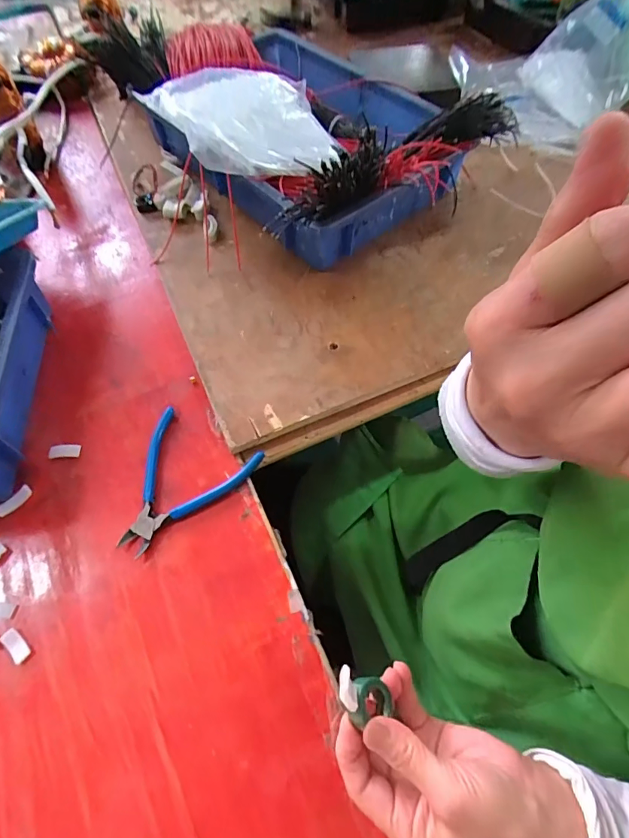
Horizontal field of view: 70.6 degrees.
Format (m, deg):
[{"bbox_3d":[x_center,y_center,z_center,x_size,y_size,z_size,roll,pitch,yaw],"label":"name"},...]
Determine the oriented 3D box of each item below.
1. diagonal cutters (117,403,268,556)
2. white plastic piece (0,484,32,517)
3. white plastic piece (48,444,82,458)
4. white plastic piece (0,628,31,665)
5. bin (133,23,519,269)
[{"bbox_3d":[-0.137,0.064,0.436,0.113,0.018,0.137,25,66,15],"label":"diagonal cutters"},{"bbox_3d":[-0.296,0.081,0.439,0.014,0.006,0.035,36,69,19],"label":"white plastic piece"},{"bbox_3d":[-0.261,0.033,0.462,0.031,0.004,0.014,-5,62,0],"label":"white plastic piece"},{"bbox_3d":[-0.254,0.192,0.377,0.031,0.004,0.014,36,69,19],"label":"white plastic piece"},{"bbox_3d":[-0.012,-0.406,0.595,0.323,0.147,0.431,-37,66,-16],"label":"bin"}]

